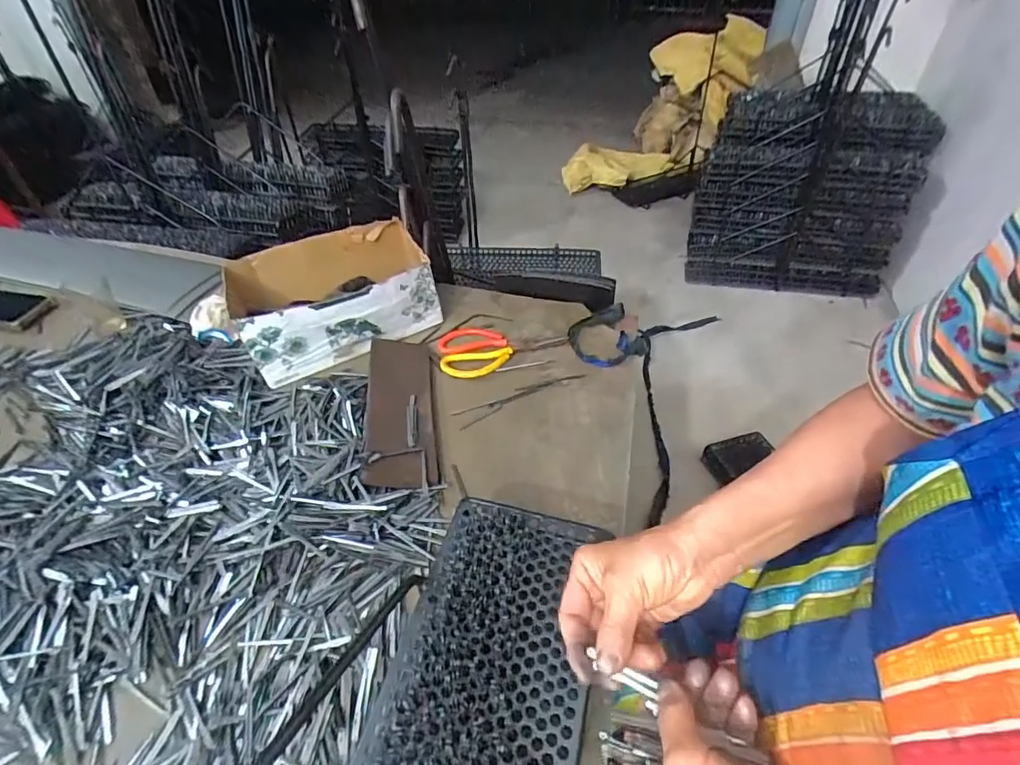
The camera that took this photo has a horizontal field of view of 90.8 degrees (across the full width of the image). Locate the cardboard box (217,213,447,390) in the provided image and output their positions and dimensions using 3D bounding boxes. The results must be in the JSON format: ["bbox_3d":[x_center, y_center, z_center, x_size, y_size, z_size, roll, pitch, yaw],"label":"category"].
[{"bbox_3d":[-0.276,-0.139,0.793,0.296,0.107,0.206,-21,45,-18],"label":"cardboard box"}]

